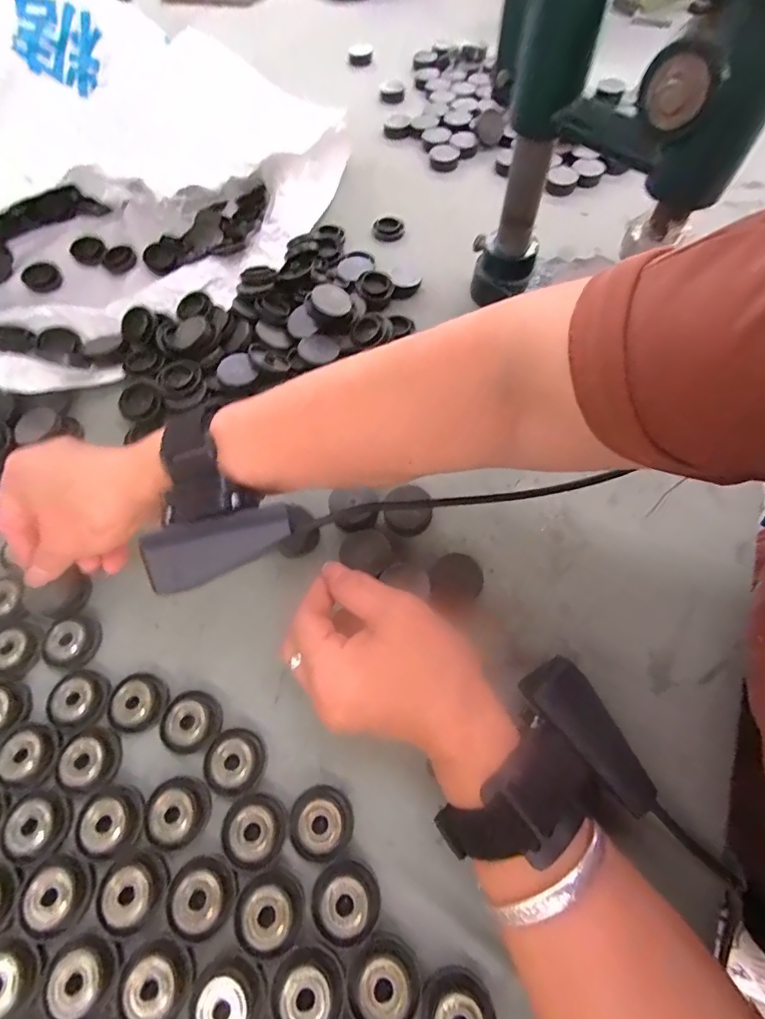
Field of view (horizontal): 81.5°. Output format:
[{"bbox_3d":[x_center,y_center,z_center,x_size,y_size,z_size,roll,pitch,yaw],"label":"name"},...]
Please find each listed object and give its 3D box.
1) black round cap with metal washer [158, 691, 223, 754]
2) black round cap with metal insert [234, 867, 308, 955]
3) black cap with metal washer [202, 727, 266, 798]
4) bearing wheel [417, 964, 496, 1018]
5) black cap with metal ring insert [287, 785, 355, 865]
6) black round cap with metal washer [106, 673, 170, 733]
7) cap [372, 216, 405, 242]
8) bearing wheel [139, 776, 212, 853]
[{"bbox_3d":[-0.107,0.118,0.245,0.031,0.014,0.029,0,63,1],"label":"black round cap with metal washer"},{"bbox_3d":[-0.054,0.191,0.211,0.030,0.005,0.031,0,63,1],"label":"black round cap with metal insert"},{"bbox_3d":[-0.080,0.135,0.238,0.029,0.010,0.031,0,63,1],"label":"black cap with metal washer"},{"bbox_3d":[0.033,0.222,0.192,0.033,0.006,0.031,0,63,1],"label":"bearing wheel"},{"bbox_3d":[-0.032,0.159,0.224,0.032,0.011,0.031,0,63,1],"label":"black cap with metal ring insert"},{"bbox_3d":[-0.139,0.110,0.251,0.026,0.010,0.029,22,65,12],"label":"black round cap with metal washer"},{"bbox_3d":[0.006,-0.283,0.452,0.031,0.013,0.031,2,63,2],"label":"cap"},{"bbox_3d":[-0.107,0.157,0.229,0.031,0.011,0.030,0,63,1],"label":"bearing wheel"}]

